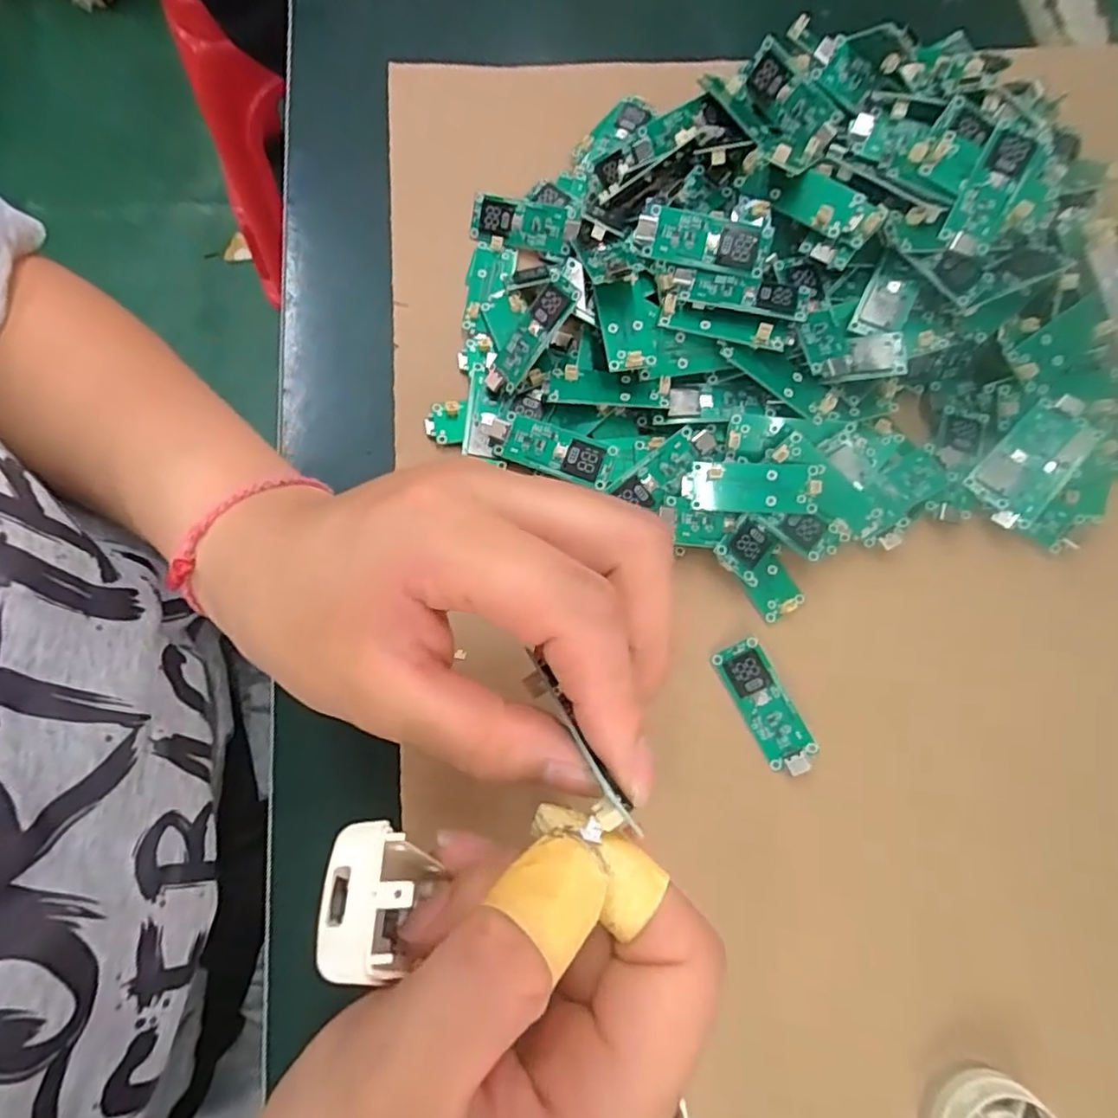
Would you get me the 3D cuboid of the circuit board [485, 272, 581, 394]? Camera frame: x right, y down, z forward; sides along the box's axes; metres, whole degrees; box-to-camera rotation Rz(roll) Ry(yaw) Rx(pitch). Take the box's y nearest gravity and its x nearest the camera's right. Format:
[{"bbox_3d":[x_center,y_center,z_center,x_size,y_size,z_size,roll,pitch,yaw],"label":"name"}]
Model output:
[{"bbox_3d":[-0.012,-0.089,0.256,0.015,0.005,0.052,44,114,10],"label":"circuit board"}]

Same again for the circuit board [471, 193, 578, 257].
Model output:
[{"bbox_3d":[-0.017,-0.149,0.285,0.046,0.006,0.020,13,113,6],"label":"circuit board"}]

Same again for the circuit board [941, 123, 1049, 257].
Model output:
[{"bbox_3d":[0.163,-0.138,0.239,0.020,0.007,0.049,27,98,6],"label":"circuit board"}]

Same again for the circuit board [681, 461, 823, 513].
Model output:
[{"bbox_3d":[0.075,-0.028,0.246,0.052,0.006,0.018,5,76,-3],"label":"circuit board"}]

